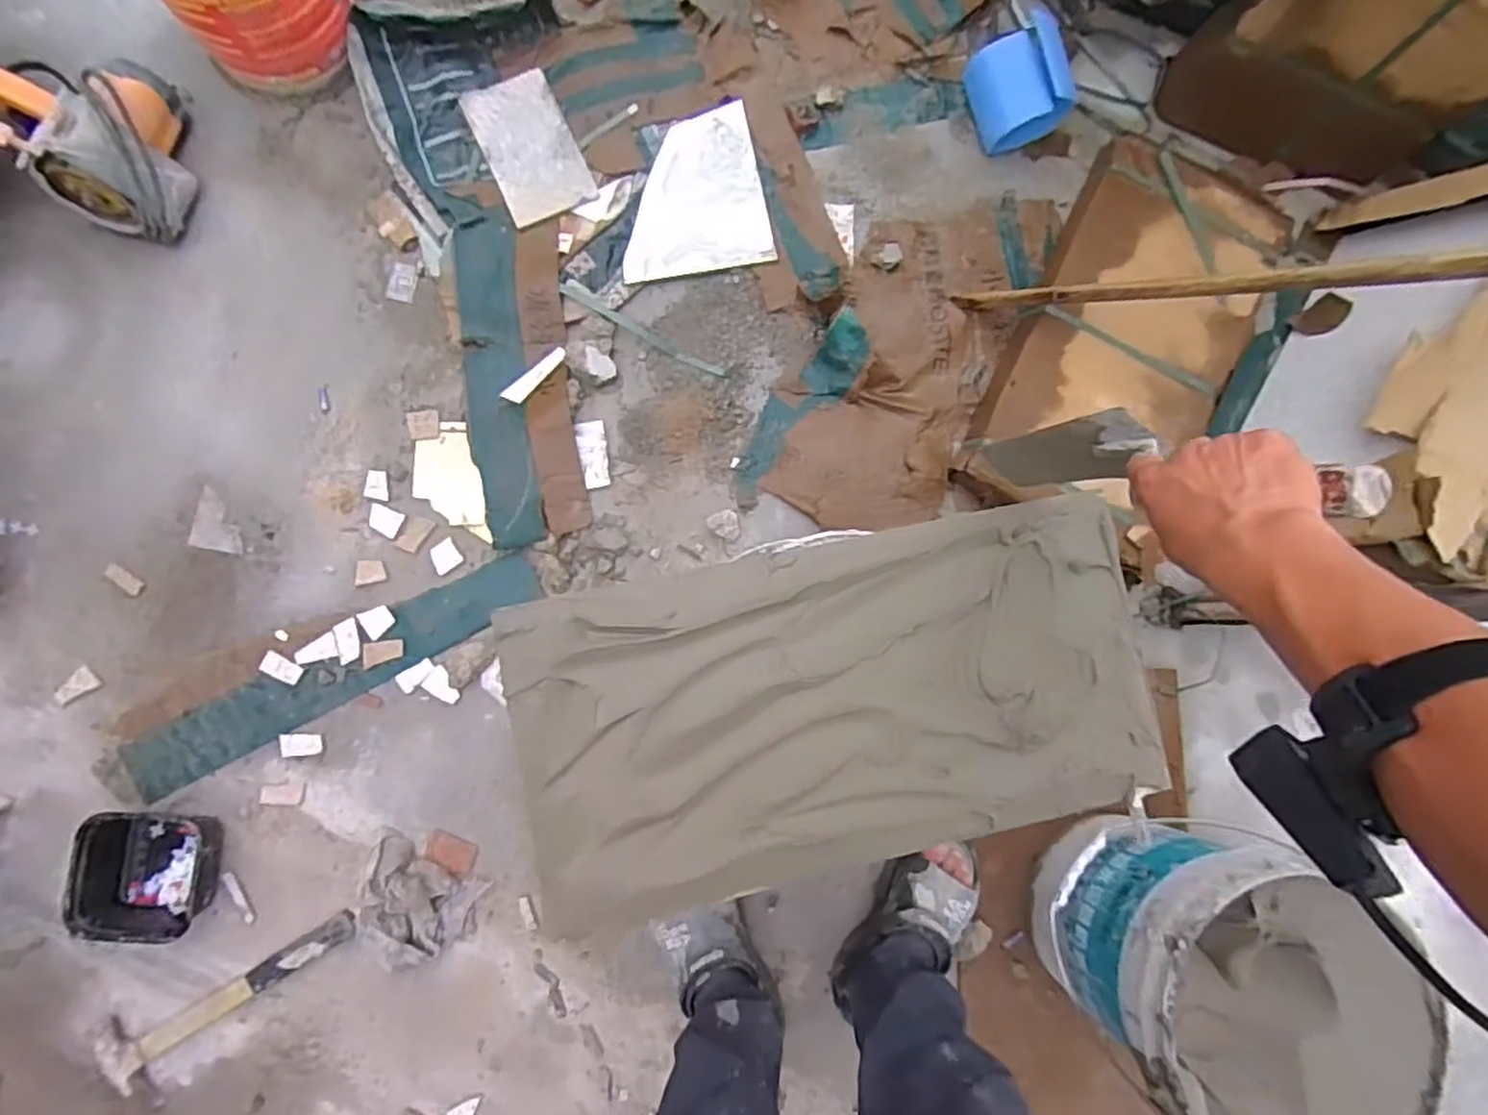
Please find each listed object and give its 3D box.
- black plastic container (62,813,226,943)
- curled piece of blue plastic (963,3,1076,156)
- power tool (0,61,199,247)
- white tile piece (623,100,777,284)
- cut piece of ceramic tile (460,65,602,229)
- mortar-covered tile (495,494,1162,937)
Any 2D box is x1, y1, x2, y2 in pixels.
[{"bbox_3d":[-0.796,0.421,0.938,0.155,0.091,0.159,6,83,-3],"label":"black plastic container"},{"bbox_3d":[0.441,-0.749,1.131,0.126,0.123,0.153,-17,85,-5],"label":"curled piece of blue plastic"},{"bbox_3d":[-0.906,-0.580,0.998,0.175,0.149,0.236,-11,84,-5],"label":"power tool"},{"bbox_3d":[-0.087,-0.572,1.115,0.228,0.012,0.250,-11,89,-6],"label":"white tile piece"},{"bbox_3d":[-0.331,-0.636,1.097,0.134,0.006,0.228,-23,86,-6],"label":"cut piece of ceramic tile"},{"bbox_3d":[0.098,0.137,0.672,0.601,0.025,0.298,-11,89,-8],"label":"mortar-covered tile"}]

